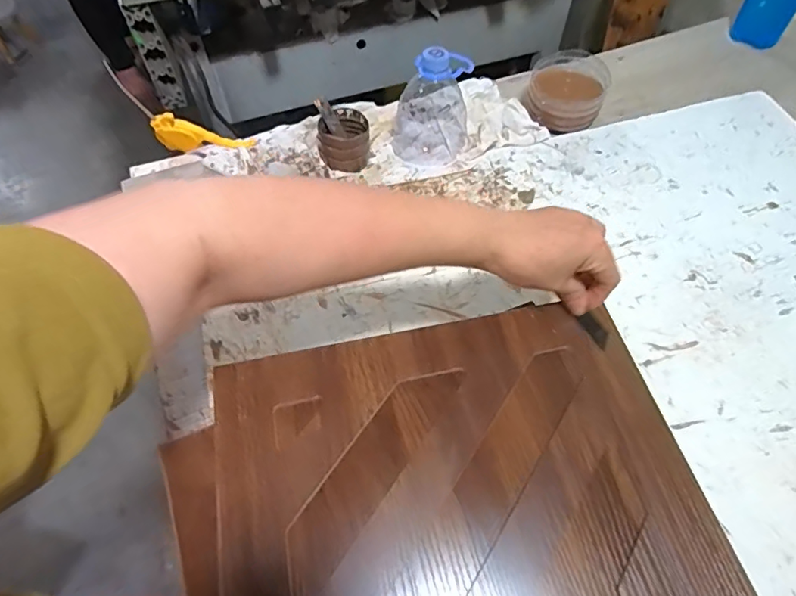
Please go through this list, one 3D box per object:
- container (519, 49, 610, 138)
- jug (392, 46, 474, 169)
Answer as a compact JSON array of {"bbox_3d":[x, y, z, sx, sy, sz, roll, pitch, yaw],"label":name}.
[{"bbox_3d":[0.228,-0.282,0.706,0.101,0.061,0.113,14,60,11],"label":"container"},{"bbox_3d":[0.040,-0.238,0.646,0.097,0.129,0.083,2,57,2],"label":"jug"}]

